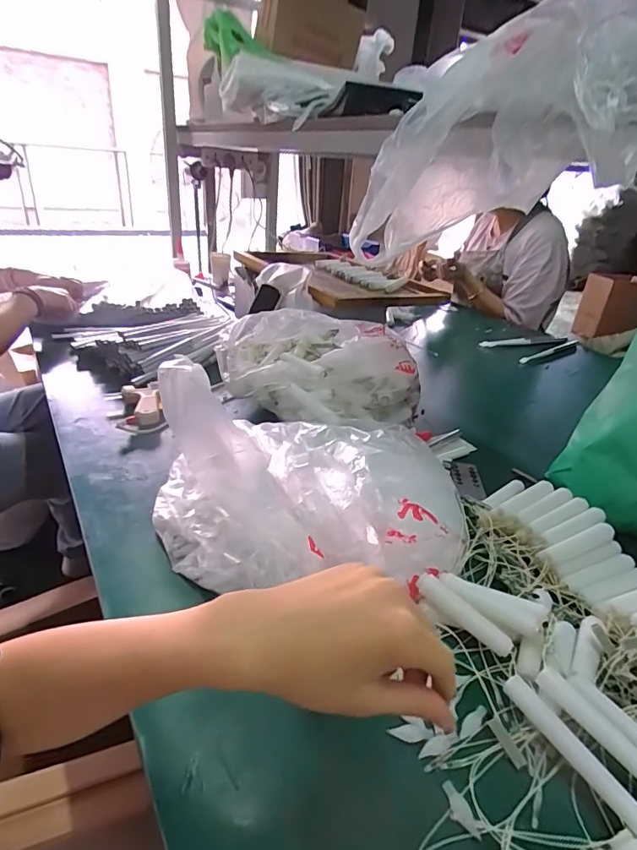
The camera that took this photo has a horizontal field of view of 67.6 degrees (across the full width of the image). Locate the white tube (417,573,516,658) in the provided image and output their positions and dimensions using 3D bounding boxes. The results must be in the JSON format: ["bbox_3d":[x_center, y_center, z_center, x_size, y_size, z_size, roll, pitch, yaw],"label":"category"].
[{"bbox_3d":[0.126,0.166,0.418,0.090,0.017,0.012,37,41,24],"label":"white tube"}]

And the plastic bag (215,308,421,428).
[{"bbox_3d":[-0.008,-0.103,0.754,0.329,0.110,0.194,27,37,35],"label":"plastic bag"}]

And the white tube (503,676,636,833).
[{"bbox_3d":[0.183,0.230,0.312,0.016,0.017,0.146,-11,33,-25],"label":"white tube"}]

